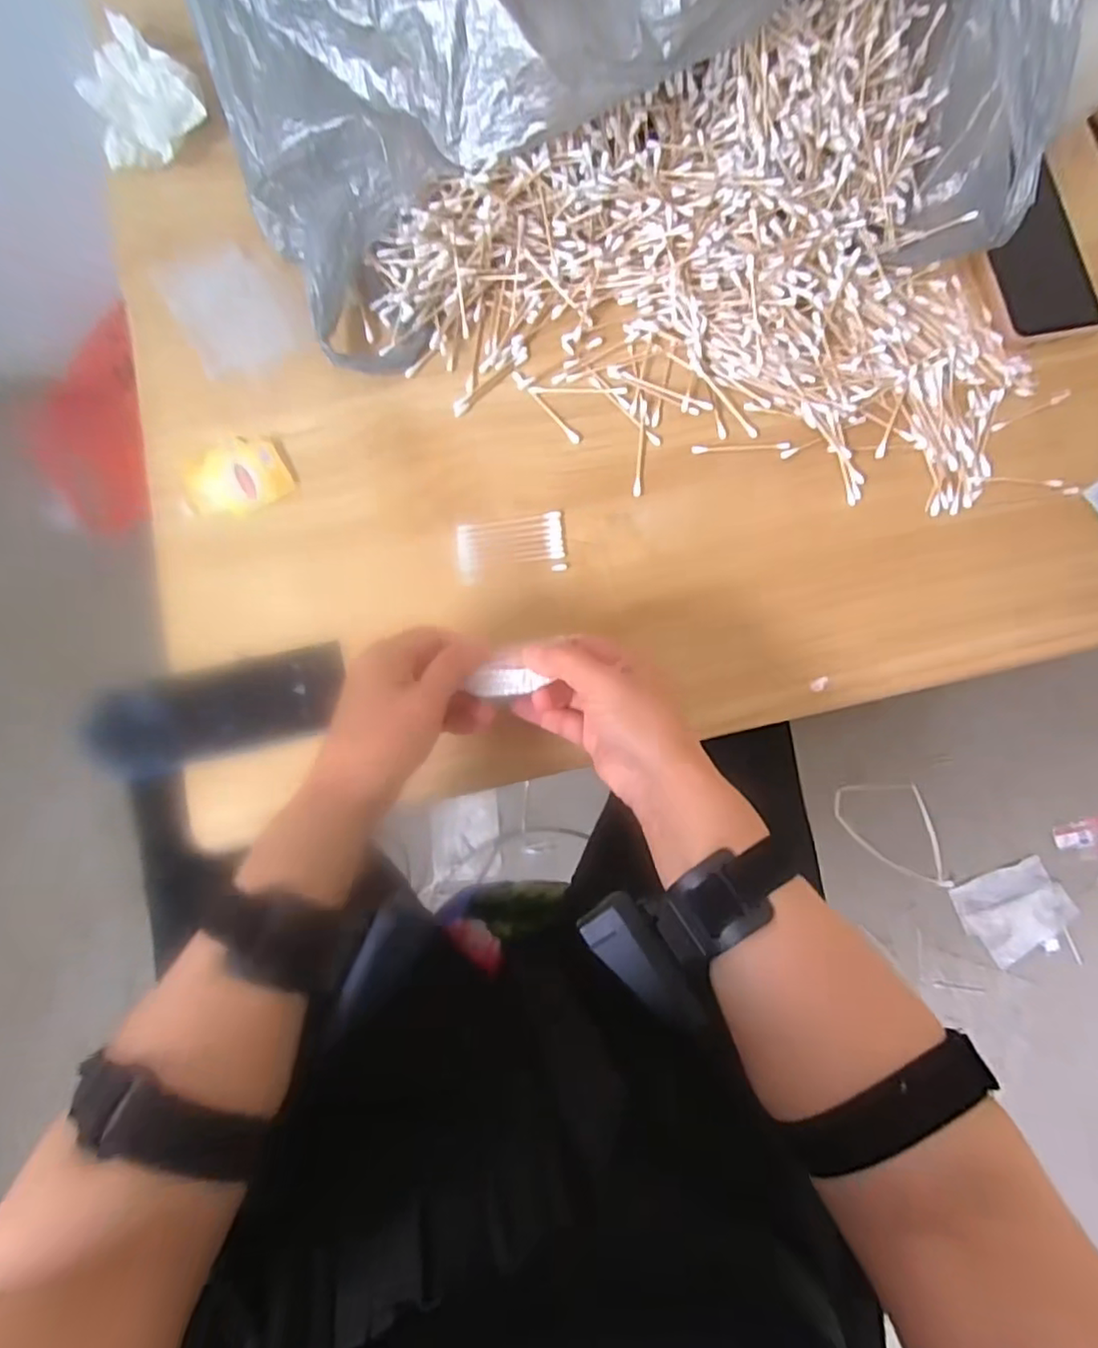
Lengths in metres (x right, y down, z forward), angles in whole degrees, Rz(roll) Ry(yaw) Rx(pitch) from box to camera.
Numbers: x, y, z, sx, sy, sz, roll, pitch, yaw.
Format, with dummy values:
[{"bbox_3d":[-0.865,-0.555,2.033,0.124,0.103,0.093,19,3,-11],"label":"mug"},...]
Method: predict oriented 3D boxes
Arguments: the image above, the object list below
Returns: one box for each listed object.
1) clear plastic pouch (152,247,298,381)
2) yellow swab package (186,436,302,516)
[{"bbox_3d":[-0.228,-0.256,0.461,0.069,0.006,0.089,-31,83,-6],"label":"clear plastic pouch"},{"bbox_3d":[-0.215,-0.138,0.443,0.072,0.004,0.052,-31,83,-6],"label":"yellow swab package"}]

